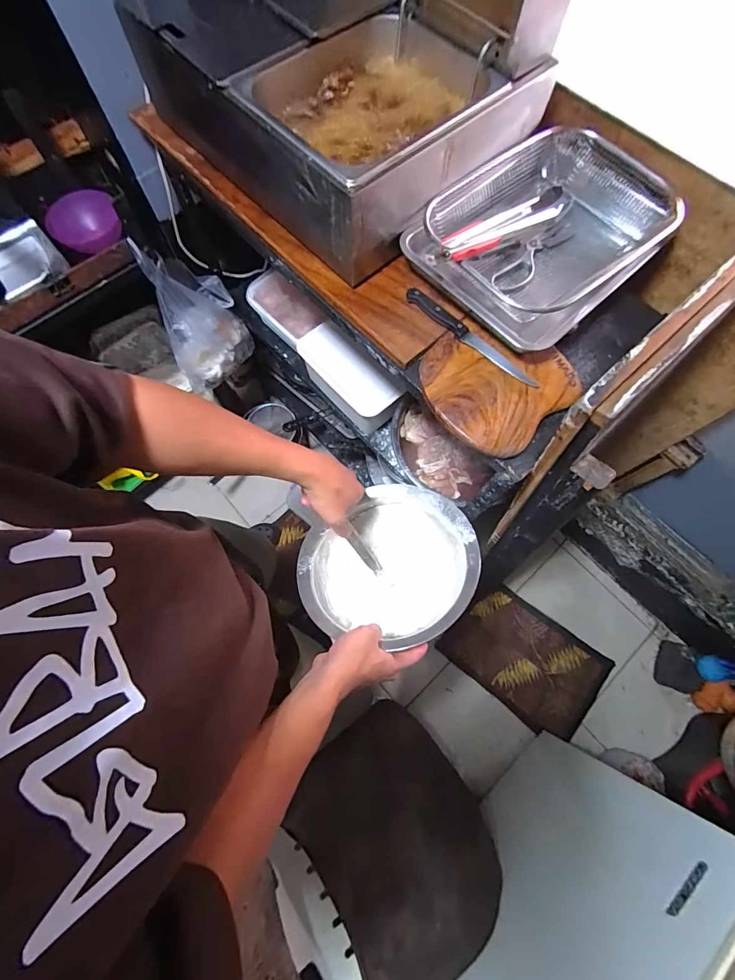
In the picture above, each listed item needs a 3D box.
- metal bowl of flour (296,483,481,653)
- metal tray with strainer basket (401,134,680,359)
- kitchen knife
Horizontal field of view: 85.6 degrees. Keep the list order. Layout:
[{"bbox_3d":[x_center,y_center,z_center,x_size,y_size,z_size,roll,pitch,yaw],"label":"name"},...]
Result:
[{"bbox_3d":[0.037,0.126,0.623,0.274,0.087,0.266,-9,50,11],"label":"metal bowl of flour"},{"bbox_3d":[0.283,-0.411,0.635,0.406,0.093,0.281,-41,77,-13],"label":"metal tray with strainer basket"},{"bbox_3d":[0.161,-0.237,0.611,0.244,0.017,0.032,42,75,12],"label":"kitchen knife"}]

